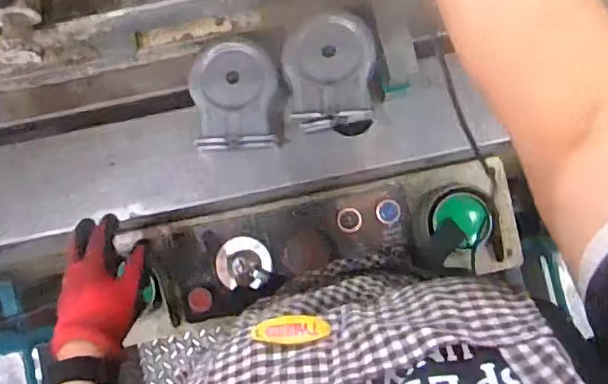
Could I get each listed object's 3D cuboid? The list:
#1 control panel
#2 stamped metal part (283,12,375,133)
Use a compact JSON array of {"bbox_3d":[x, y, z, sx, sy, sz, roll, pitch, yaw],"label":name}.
[{"bbox_3d":[0.034,0.066,0.699,0.451,0.060,0.137,-12,81,2],"label":"control panel"},{"bbox_3d":[0.028,-0.127,0.606,0.091,0.026,0.120,-5,82,1],"label":"stamped metal part"}]

